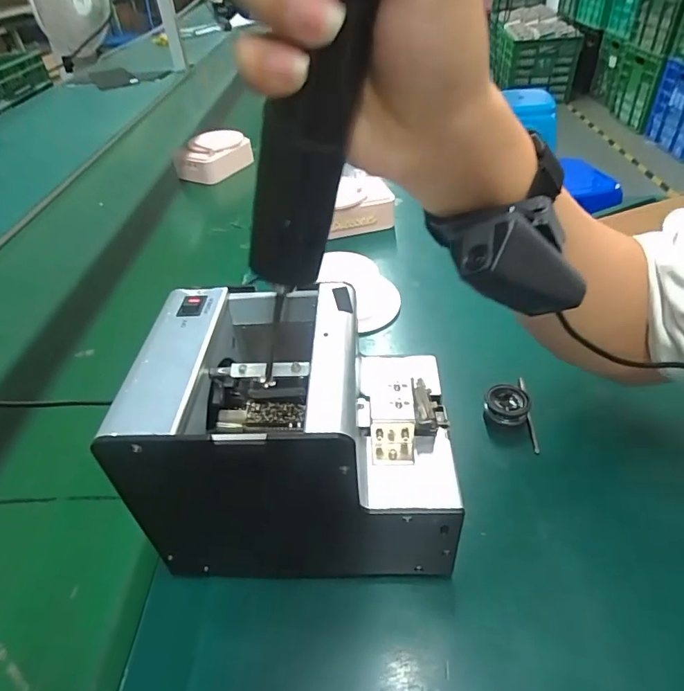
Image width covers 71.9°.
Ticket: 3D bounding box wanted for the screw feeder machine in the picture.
[{"bbox_3d":[-0.021,0.061,0.311,0.175,0.158,0.126,0,43,3],"label":"screw feeder machine"}]

